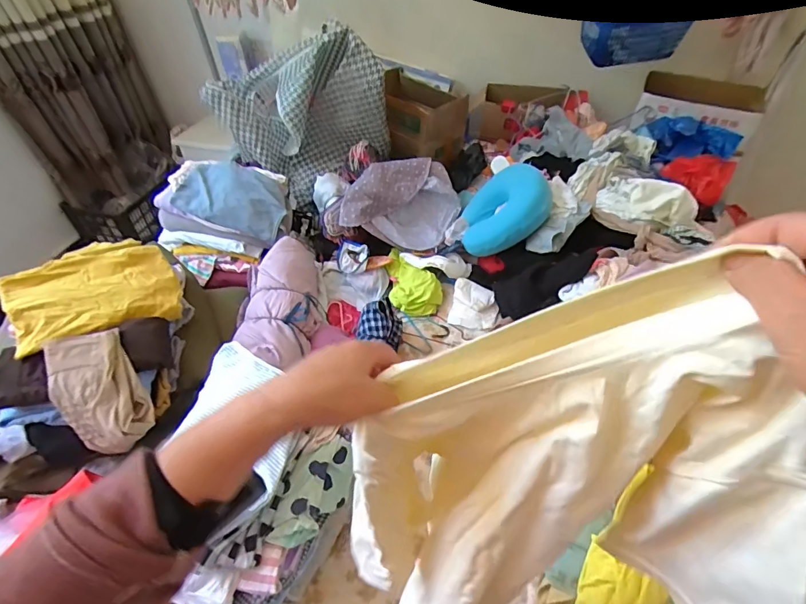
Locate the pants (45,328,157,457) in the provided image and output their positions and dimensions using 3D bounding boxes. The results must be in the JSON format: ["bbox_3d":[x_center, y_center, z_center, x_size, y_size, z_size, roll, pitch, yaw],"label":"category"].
[{"bbox_3d":[-0.521,0.148,0.761,0.130,0.046,0.205,-30,79,-9],"label":"pants"}]

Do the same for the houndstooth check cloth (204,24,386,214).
[{"bbox_3d":[-0.312,-0.577,1.398,0.517,0.426,0.244,-1,45,-1],"label":"houndstooth check cloth"}]

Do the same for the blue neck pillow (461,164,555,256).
[{"bbox_3d":[0.294,-0.263,1.279,0.095,0.273,0.264,31,33,-33],"label":"blue neck pillow"}]

